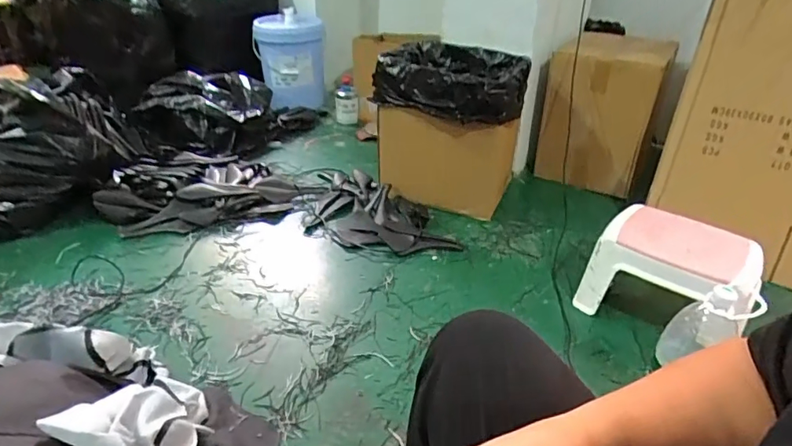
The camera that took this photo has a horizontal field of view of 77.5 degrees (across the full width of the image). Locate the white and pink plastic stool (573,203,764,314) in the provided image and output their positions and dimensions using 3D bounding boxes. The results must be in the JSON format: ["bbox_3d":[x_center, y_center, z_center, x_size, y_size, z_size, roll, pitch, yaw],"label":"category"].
[{"bbox_3d":[0.609,0.125,1.121,0.302,0.225,0.211,23,38,31],"label":"white and pink plastic stool"}]

